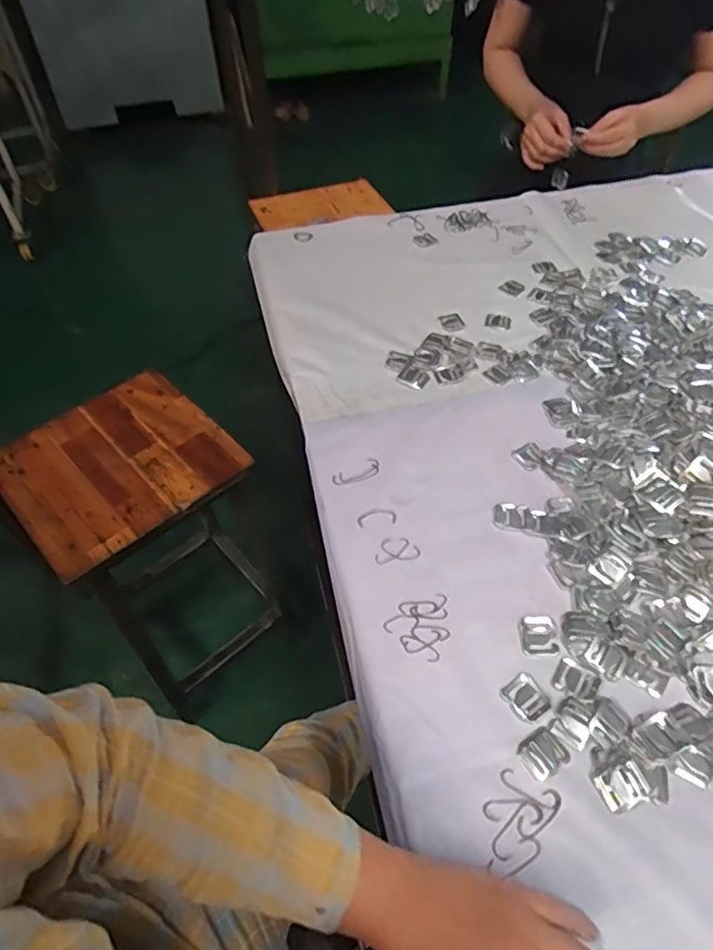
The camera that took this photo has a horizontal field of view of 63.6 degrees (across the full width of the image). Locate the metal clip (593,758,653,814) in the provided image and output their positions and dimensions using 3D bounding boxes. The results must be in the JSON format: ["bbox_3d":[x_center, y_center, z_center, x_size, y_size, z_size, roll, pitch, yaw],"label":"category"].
[{"bbox_3d":[0.202,0.235,0.434,0.034,0.008,0.025,-18,54,-13],"label":"metal clip"}]

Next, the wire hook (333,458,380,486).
[{"bbox_3d":[0.002,-0.001,0.628,0.056,0.006,0.023,-30,57,-21],"label":"wire hook"}]

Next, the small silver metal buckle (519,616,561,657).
[{"bbox_3d":[0.161,0.142,0.508,0.031,0.004,0.035,1,52,2],"label":"small silver metal buckle"}]

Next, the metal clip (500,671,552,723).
[{"bbox_3d":[0.140,0.184,0.475,0.032,0.004,0.034,-27,56,-19],"label":"metal clip"}]

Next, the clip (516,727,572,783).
[{"bbox_3d":[0.146,0.218,0.450,0.037,0.004,0.030,-27,56,-19],"label":"clip"}]

